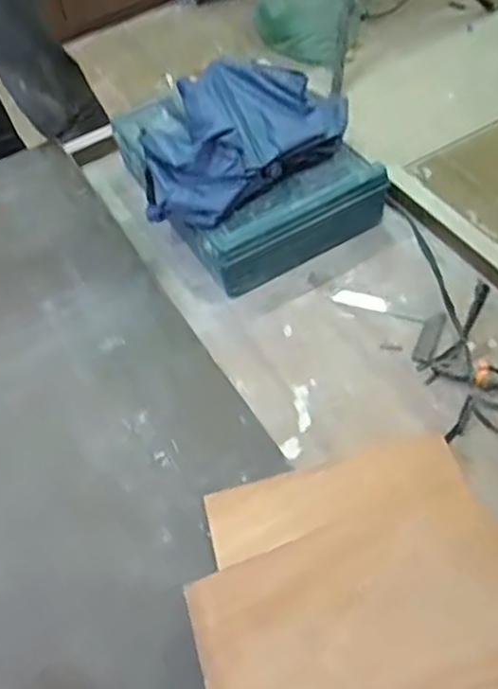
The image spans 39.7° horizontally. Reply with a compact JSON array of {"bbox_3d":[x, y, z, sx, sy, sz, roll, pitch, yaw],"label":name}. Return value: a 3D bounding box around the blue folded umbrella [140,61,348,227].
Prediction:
[{"bbox_3d":[-0.007,-0.358,1.166,0.393,0.128,0.214,-31,54,-14],"label":"blue folded umbrella"}]

